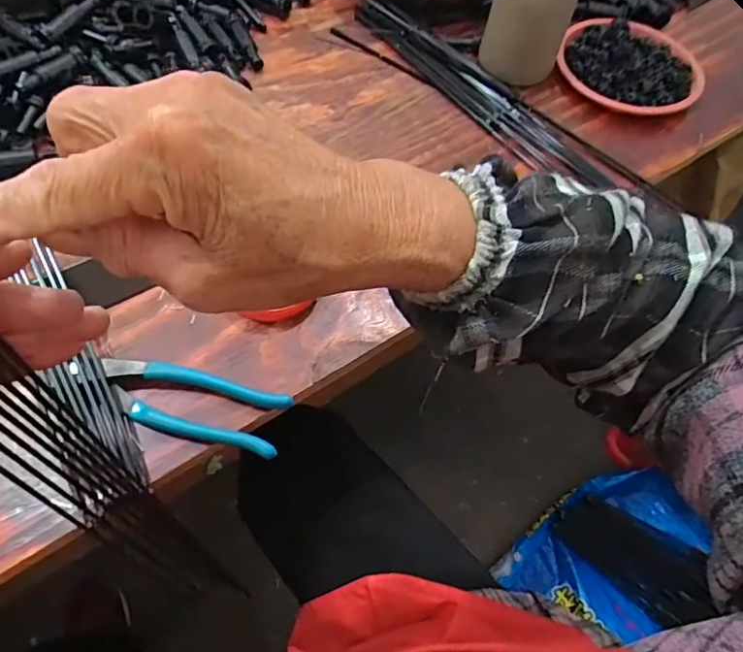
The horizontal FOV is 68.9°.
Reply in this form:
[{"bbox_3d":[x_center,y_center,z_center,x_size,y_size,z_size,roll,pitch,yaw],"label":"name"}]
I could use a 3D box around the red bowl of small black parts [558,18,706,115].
[{"bbox_3d":[0.292,-0.292,0.619,0.155,0.040,0.149,1,61,-2],"label":"red bowl of small black parts"}]

